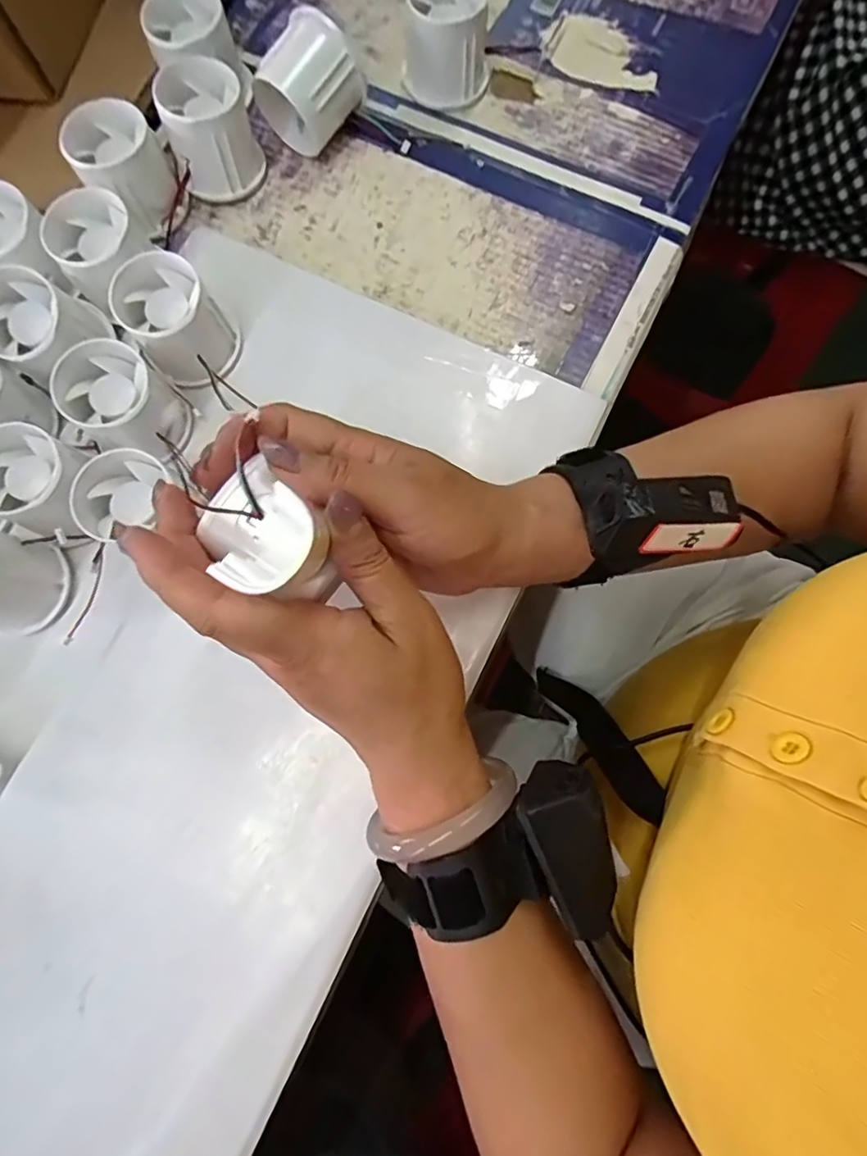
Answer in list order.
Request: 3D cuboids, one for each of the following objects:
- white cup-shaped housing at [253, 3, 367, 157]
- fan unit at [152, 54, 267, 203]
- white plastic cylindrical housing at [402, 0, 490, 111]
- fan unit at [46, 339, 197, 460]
[{"bbox_3d":[-0.081,-0.310,0.363,0.062,0.057,0.053,43,82,10],"label":"white cup-shaped housing"},{"bbox_3d":[-0.141,-0.286,0.366,0.051,0.054,0.057,-6,77,0],"label":"fan unit"},{"bbox_3d":[0.008,-0.355,0.376,0.056,0.051,0.055,0,77,2],"label":"white plastic cylindrical housing"},{"bbox_3d":[-0.174,-0.097,0.324,0.056,0.048,0.054,20,79,6],"label":"fan unit"}]

